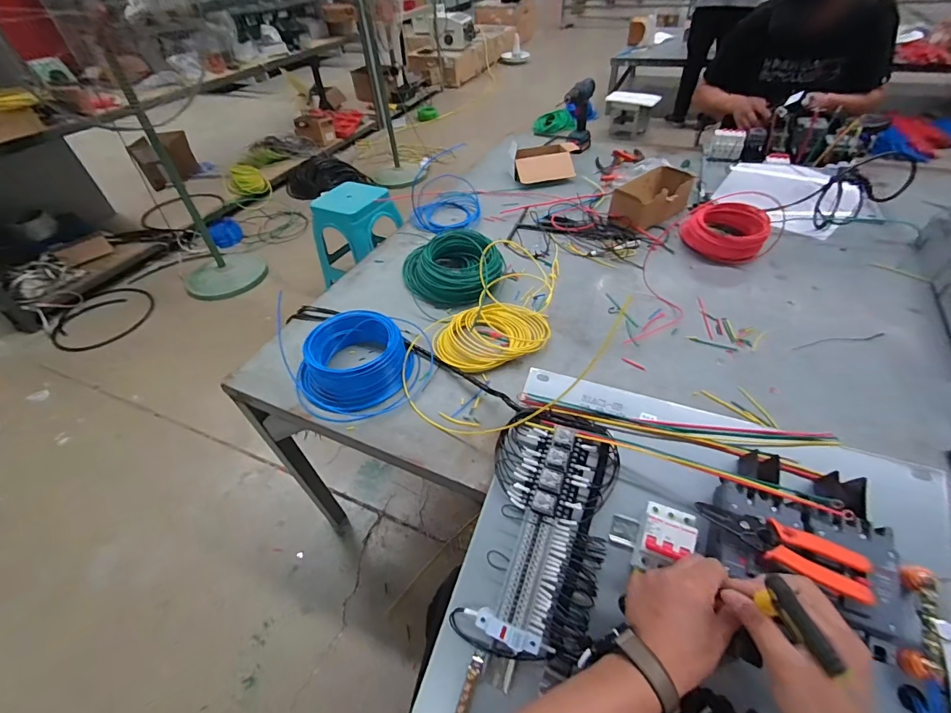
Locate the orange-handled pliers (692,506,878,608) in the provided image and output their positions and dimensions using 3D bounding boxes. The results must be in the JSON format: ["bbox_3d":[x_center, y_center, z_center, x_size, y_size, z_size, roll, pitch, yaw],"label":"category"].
[{"bbox_3d":[0.323,0.200,0.440,0.154,0.026,0.052,20,50,22],"label":"orange-handled pliers"}]

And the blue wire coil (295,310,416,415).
[{"bbox_3d":[-0.224,0.008,0.772,0.202,0.093,0.170,-22,48,-17],"label":"blue wire coil"}]

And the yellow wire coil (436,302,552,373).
[{"bbox_3d":[0.034,-0.051,0.825,0.235,0.047,0.166,-19,47,-13],"label":"yellow wire coil"}]

